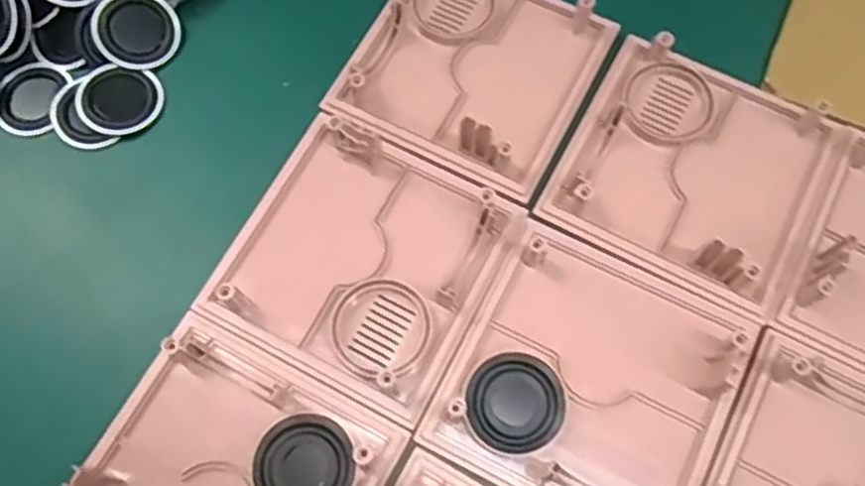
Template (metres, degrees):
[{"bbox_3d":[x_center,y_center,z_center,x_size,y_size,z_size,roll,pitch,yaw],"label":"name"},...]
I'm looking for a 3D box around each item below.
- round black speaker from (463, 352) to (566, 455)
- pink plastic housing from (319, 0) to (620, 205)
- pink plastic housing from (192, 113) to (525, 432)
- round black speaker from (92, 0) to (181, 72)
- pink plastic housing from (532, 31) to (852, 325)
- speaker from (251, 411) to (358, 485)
[{"bbox_3d":[0.033,0.064,0.297,0.038,0.007,0.037,0,69,1],"label":"round black speaker"},{"bbox_3d":[0.020,-0.088,0.347,0.107,0.021,0.106,27,71,10],"label":"pink plastic housing"},{"bbox_3d":[-0.030,0.007,0.318,0.106,0.023,0.104,26,71,10],"label":"pink plastic housing"},{"bbox_3d":[-0.144,-0.103,0.361,0.039,0.006,0.039,1,87,-20],"label":"round black speaker"},{"bbox_3d":[0.118,-0.036,0.326,0.109,0.021,0.104,28,72,11],"label":"pink plastic housing"},{"bbox_3d":[-0.050,0.087,0.289,0.039,0.005,0.038,0,69,1],"label":"speaker"}]

